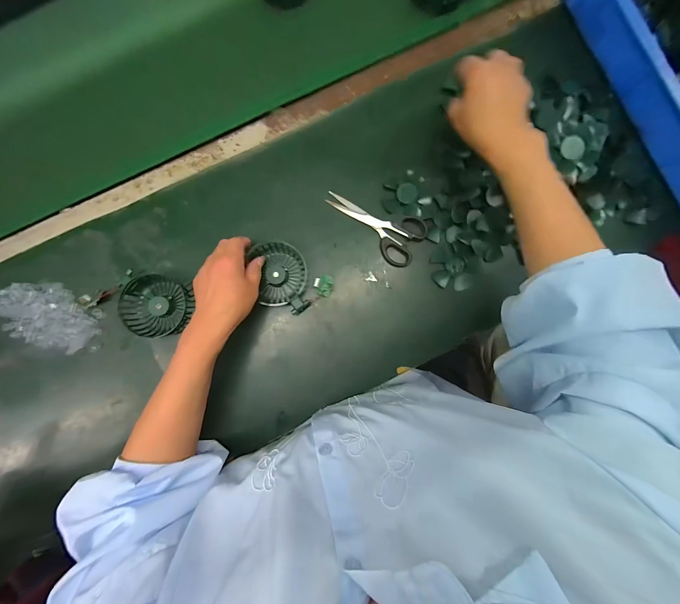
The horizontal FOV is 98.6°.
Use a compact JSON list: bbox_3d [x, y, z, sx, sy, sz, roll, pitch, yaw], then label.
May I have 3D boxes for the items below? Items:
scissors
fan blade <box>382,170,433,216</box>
[{"bbox_3d":[0.051,-0.116,0.436,0.150,0.004,0.076,29,87,2],"label":"scissors"},{"bbox_3d":[0.101,-0.160,0.435,0.068,0.011,0.062,9,87,1],"label":"fan blade"}]

